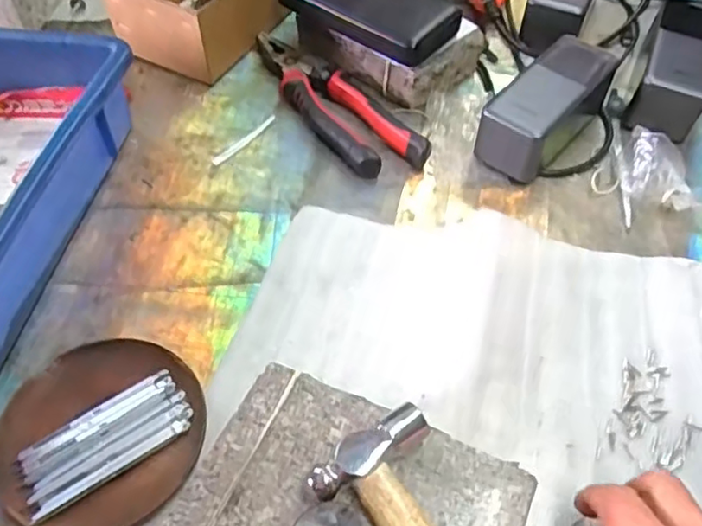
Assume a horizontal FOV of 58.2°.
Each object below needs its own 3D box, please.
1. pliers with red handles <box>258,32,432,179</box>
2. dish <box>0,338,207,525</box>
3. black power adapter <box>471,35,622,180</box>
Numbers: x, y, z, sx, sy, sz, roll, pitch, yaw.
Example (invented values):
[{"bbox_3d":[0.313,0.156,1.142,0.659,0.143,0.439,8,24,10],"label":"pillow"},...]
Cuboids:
[{"bbox_3d":[-0.015,-0.141,0.543,0.063,0.022,0.206,-29,59,-19],"label":"pliers with red handles"},{"bbox_3d":[-0.144,0.098,0.366,0.109,0.013,0.112,0,55,0],"label":"dish"},{"bbox_3d":[0.161,-0.124,0.514,0.061,0.055,0.133,34,62,22],"label":"black power adapter"}]

